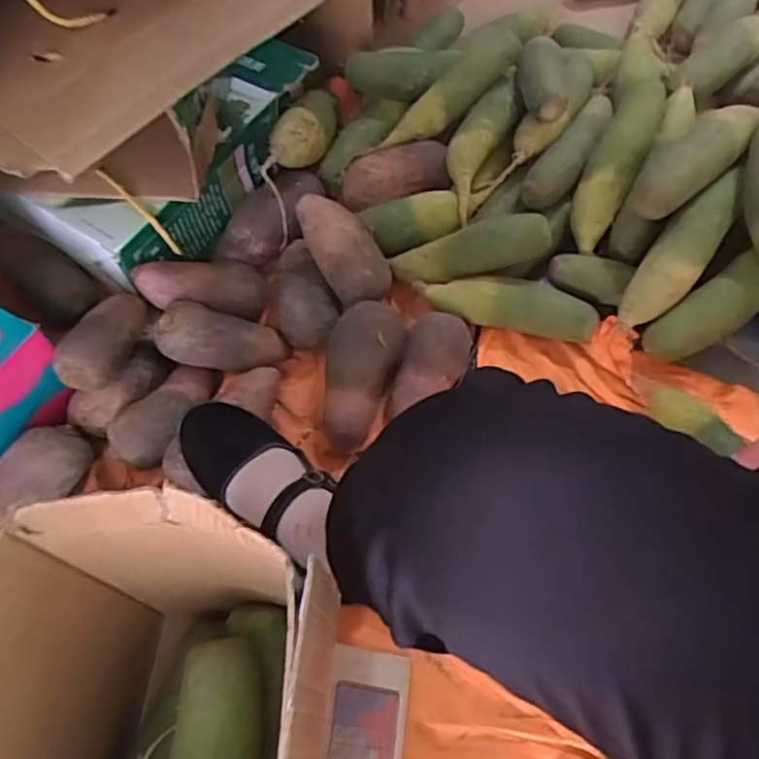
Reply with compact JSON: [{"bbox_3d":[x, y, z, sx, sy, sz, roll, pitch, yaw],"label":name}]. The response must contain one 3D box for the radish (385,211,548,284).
[{"bbox_3d":[0.098,-0.144,0.741,0.185,0.046,0.052,-12,62,18],"label":"radish"}]

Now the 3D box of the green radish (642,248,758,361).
[{"bbox_3d":[0.361,-0.074,0.712,0.149,0.055,0.062,-33,67,-15],"label":"green radish"}]

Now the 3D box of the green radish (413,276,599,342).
[{"bbox_3d":[0.146,-0.087,0.745,0.206,0.049,0.051,6,63,4],"label":"green radish"}]

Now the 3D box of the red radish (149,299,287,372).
[{"bbox_3d":[-0.171,-0.046,0.715,0.144,0.053,0.063,11,57,-33],"label":"red radish"}]

